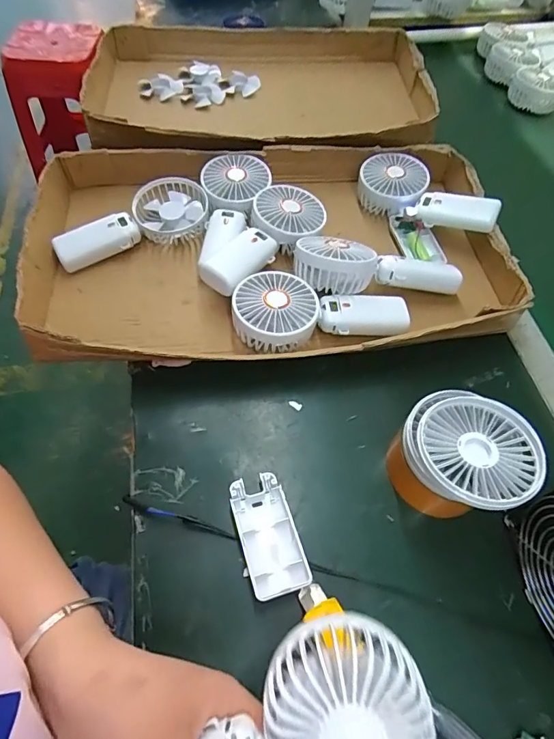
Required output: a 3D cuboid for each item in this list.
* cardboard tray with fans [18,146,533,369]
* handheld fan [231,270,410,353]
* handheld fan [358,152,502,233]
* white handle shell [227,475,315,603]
[{"bbox_3d":[-0.004,-0.142,0.509,0.523,0.066,0.315,-7,58,-5],"label":"cardboard tray with fans"},{"bbox_3d":[0.044,-0.064,0.467,0.181,0.051,0.089,-9,59,-7],"label":"handheld fan"},{"bbox_3d":[0.184,-0.211,0.557,0.074,0.053,0.174,-38,66,-22],"label":"handheld fan"},{"bbox_3d":[-0.008,0.133,0.360,0.046,0.016,0.092,-15,59,-10],"label":"white handle shell"}]

